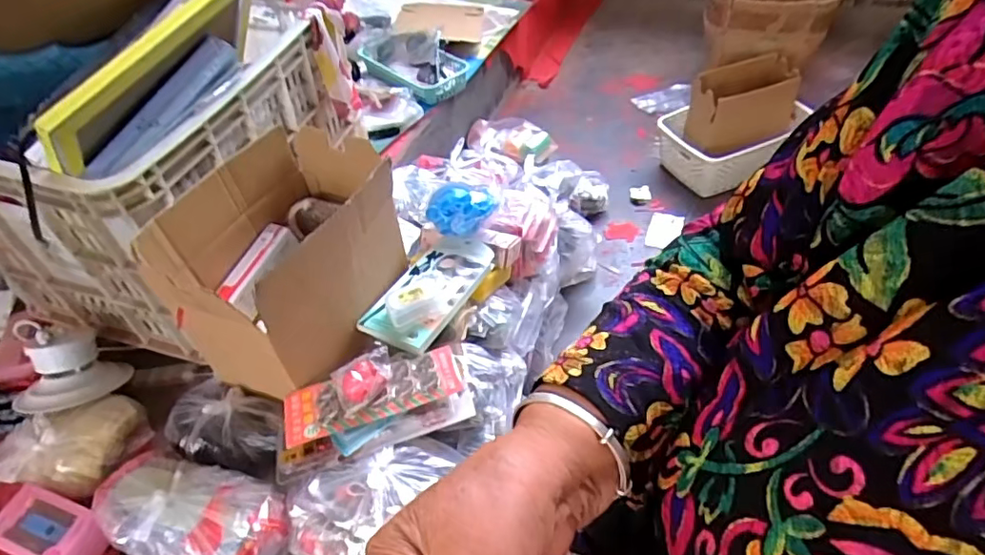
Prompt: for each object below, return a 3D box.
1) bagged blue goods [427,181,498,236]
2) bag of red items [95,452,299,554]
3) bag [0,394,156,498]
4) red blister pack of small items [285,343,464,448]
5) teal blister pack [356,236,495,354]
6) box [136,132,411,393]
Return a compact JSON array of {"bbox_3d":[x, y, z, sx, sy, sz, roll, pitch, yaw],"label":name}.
[{"bbox_3d":[-0.041,-0.093,0.744,0.088,0.051,0.076,31,58,29],"label":"bagged blue goods"},{"bbox_3d":[-0.298,0.267,0.585,0.208,0.128,0.113,9,50,14],"label":"bag of red items"},{"bbox_3d":[-0.496,0.187,0.665,0.142,0.060,0.117,4,49,9],"label":"bag"},{"bbox_3d":[-0.125,0.111,0.585,0.185,0.040,0.074,-18,49,-11],"label":"red blister pack of small items"},{"bbox_3d":[-0.077,0.003,0.693,0.095,0.046,0.180,19,53,21],"label":"teal blister pack"},{"bbox_3d":[-0.224,-0.024,0.646,0.182,0.179,0.242,13,51,17],"label":"box"}]

